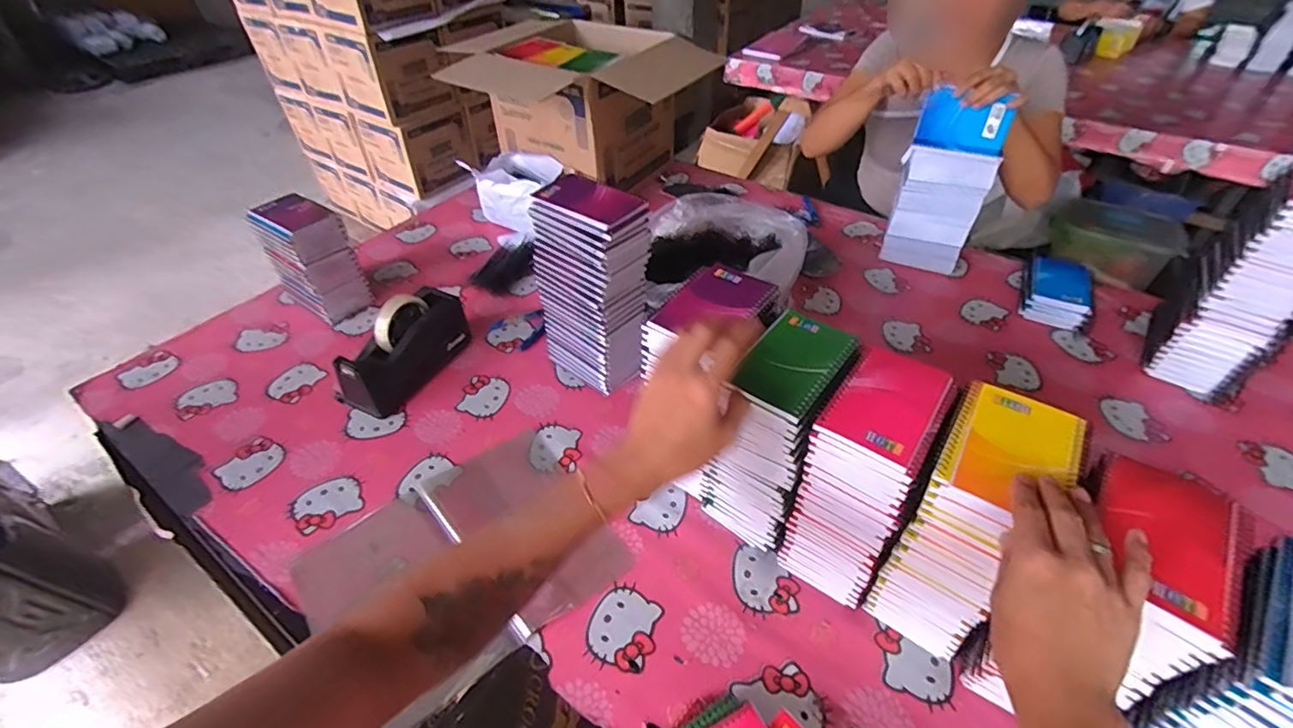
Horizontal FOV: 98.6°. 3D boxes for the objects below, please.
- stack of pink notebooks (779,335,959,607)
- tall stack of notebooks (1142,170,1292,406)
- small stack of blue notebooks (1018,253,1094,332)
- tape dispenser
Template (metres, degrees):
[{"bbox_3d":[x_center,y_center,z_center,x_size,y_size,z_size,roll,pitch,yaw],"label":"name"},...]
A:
[{"bbox_3d":[0.217,0.122,0.578,0.097,0.246,0.133,25,49,24],"label":"stack of pink notebooks"},{"bbox_3d":[0.837,-0.104,0.781,0.115,0.291,0.148,30,52,28],"label":"tall stack of notebooks"},{"bbox_3d":[0.713,-0.127,0.972,0.099,0.046,0.171,22,48,22],"label":"small stack of blue notebooks"},{"bbox_3d":[-0.364,-0.029,0.830,0.081,0.116,0.203,22,48,22],"label":"tape dispenser"}]

